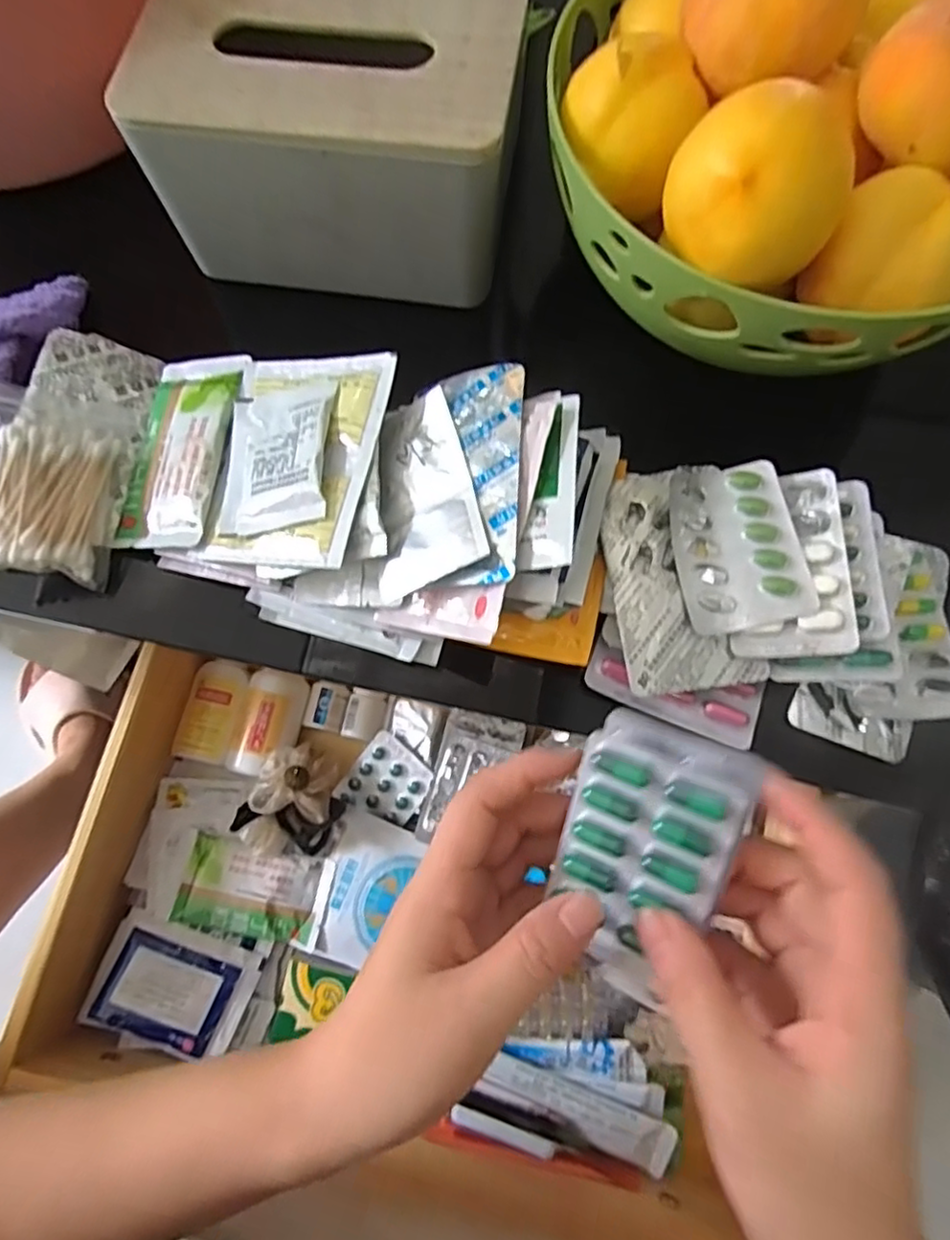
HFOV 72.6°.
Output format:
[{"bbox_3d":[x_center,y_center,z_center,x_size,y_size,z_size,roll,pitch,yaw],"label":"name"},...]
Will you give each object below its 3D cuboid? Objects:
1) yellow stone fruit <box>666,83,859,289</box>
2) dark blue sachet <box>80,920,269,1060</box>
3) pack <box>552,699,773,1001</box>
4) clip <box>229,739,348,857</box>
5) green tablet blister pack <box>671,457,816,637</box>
[{"bbox_3d":[0.107,-0.167,0.245,0.056,0.050,0.060,-19,75,-6],"label":"yellow stone fruit"},{"bbox_3d":[-0.194,0.235,0.415,0.094,0.017,0.063,19,54,-1],"label":"dark blue sachet"},{"bbox_3d":[0.059,0.085,0.230,0.056,0.017,0.093,19,99,22],"label":"pack"},{"bbox_3d":[-0.123,0.126,0.441,0.059,0.040,0.072,22,75,5],"label":"clip"},{"bbox_3d":[0.122,-0.037,0.302,0.054,0.009,0.081,-10,73,12],"label":"green tablet blister pack"}]

